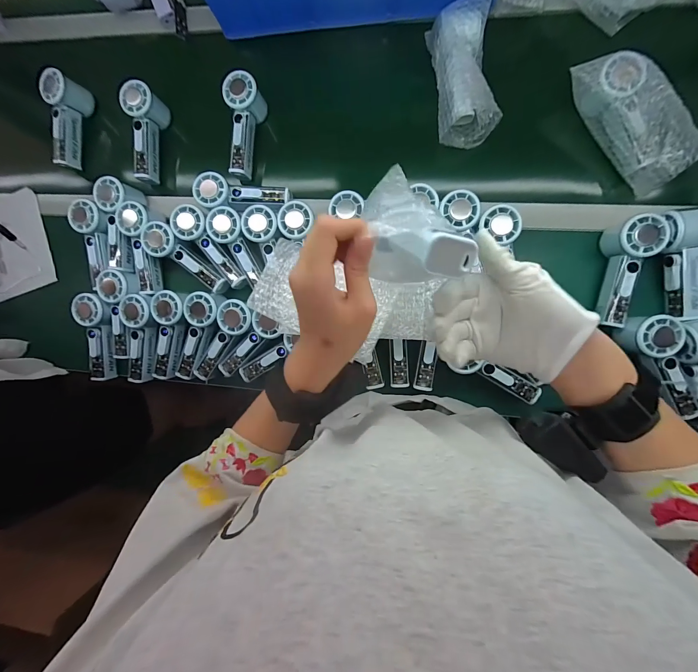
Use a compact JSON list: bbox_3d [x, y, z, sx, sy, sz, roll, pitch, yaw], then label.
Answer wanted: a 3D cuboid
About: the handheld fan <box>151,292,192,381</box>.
[{"bbox_3d":[-0.310,-0.001,0.555,0.055,0.035,0.151,16,107,8],"label":"handheld fan"}]

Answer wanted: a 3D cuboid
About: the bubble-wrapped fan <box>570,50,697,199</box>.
[{"bbox_3d":[0.403,-0.308,0.452,0.067,0.059,0.196,-36,86,7],"label":"bubble-wrapped fan"}]

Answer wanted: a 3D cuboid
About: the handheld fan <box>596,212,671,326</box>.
[{"bbox_3d":[0.400,-0.089,0.462,0.061,0.062,0.151,5,92,8],"label":"handheld fan"}]

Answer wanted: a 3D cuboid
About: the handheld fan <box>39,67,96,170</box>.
[{"bbox_3d":[-0.524,-0.388,0.585,0.044,0.065,0.149,11,92,8],"label":"handheld fan"}]

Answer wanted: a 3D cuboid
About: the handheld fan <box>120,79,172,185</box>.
[{"bbox_3d":[-0.367,-0.352,0.571,0.048,0.064,0.153,9,92,8],"label":"handheld fan"}]

